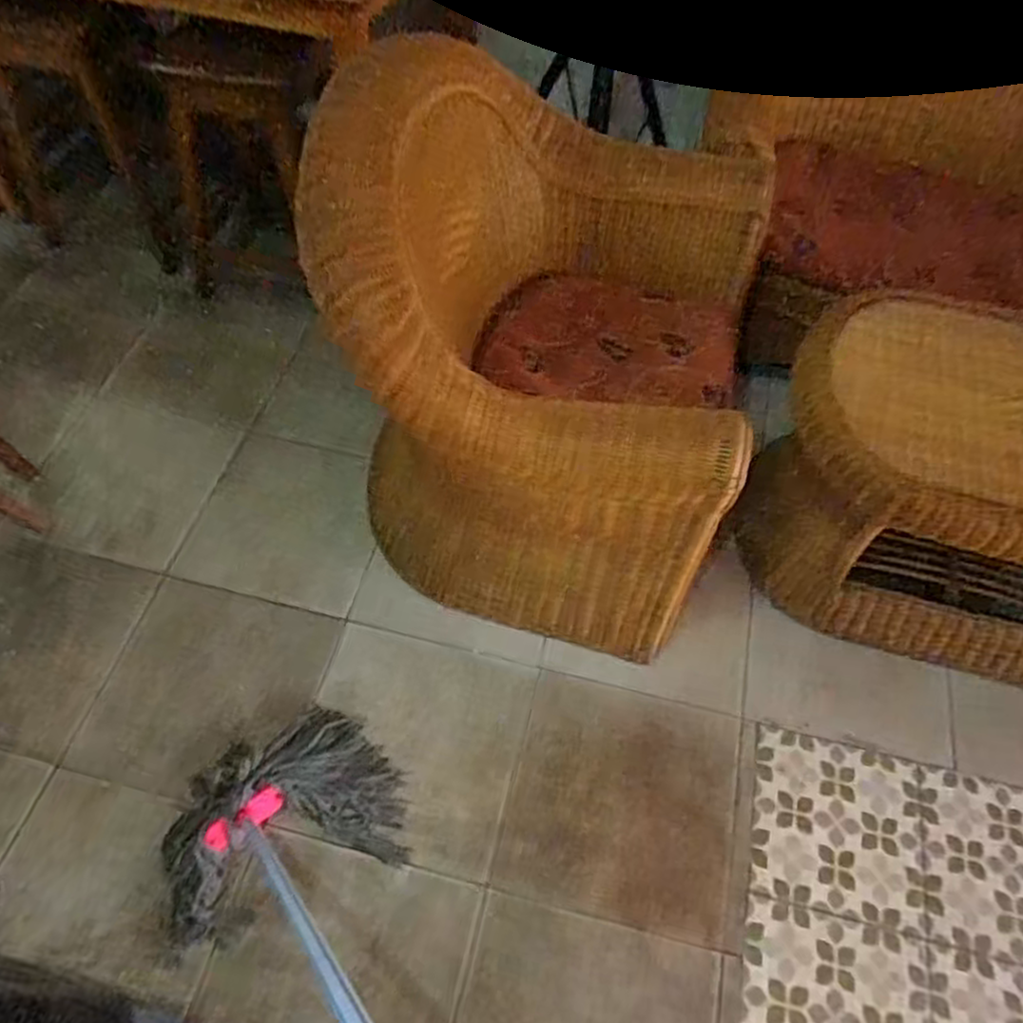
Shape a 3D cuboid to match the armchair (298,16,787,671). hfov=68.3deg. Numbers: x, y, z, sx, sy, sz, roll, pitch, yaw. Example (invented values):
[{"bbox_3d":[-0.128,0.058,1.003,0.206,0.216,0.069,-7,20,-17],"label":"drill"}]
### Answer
[{"bbox_3d":[0.079,-0.311,1.419,0.696,0.790,0.812,15,58,7],"label":"armchair"}]

